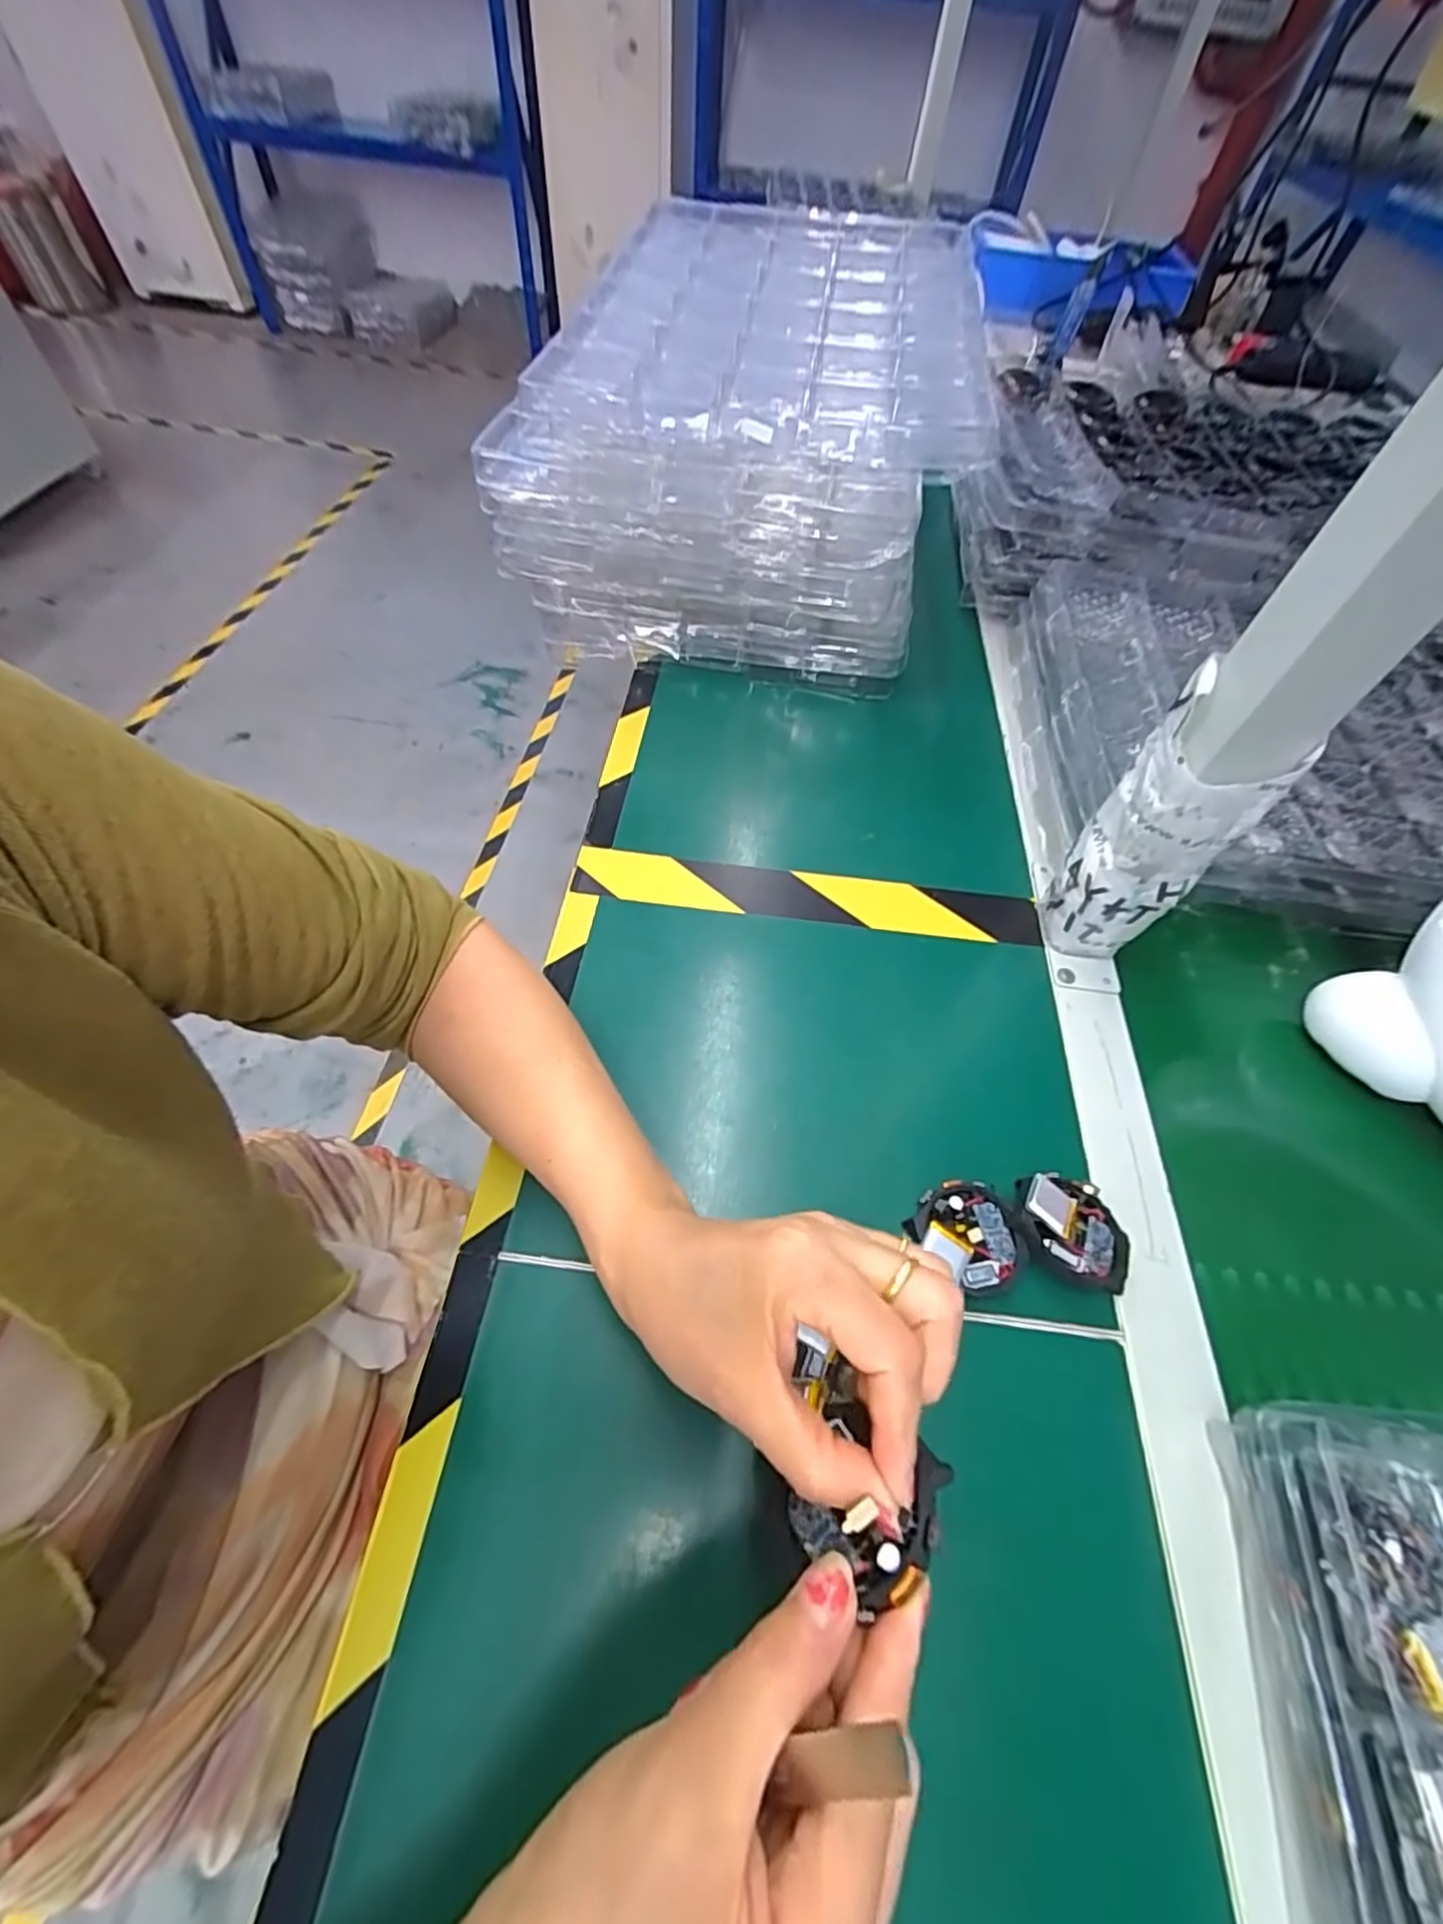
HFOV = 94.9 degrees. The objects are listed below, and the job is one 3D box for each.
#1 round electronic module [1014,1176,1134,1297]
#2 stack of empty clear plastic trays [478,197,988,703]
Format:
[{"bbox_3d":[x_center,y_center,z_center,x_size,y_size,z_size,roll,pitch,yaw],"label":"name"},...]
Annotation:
[{"bbox_3d":[0.164,0.126,0.309,0.049,0.023,0.049,-1,58,1],"label":"round electronic module"},{"bbox_3d":[0.035,-0.476,0.588,0.326,0.165,0.497,10,56,2],"label":"stack of empty clear plastic trays"}]

